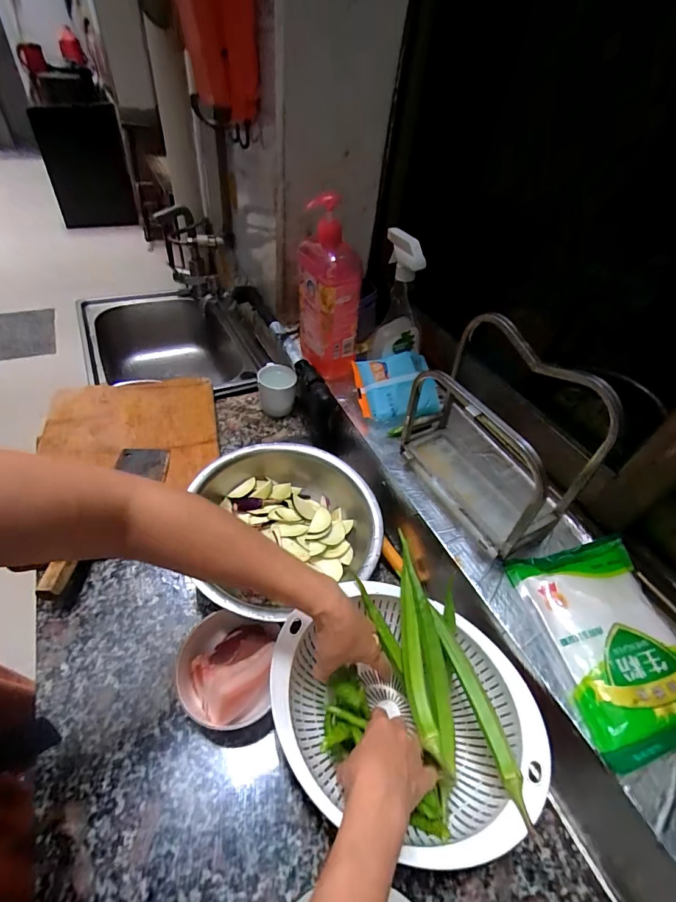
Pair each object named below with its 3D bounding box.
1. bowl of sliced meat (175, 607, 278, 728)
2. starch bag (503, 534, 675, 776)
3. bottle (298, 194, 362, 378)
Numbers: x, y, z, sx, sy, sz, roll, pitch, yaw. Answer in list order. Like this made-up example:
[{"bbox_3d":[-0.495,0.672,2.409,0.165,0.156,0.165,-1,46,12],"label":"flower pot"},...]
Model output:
[{"bbox_3d":[-0.131,0.255,0.471,0.108,0.082,0.117,4,46,-4],"label":"bowl of sliced meat"},{"bbox_3d":[0.295,0.199,0.434,0.137,0.023,0.205,-16,49,3],"label":"starch bag"},{"bbox_3d":[-0.020,-0.257,0.673,0.072,0.266,0.117,-22,53,-26],"label":"bottle"}]

